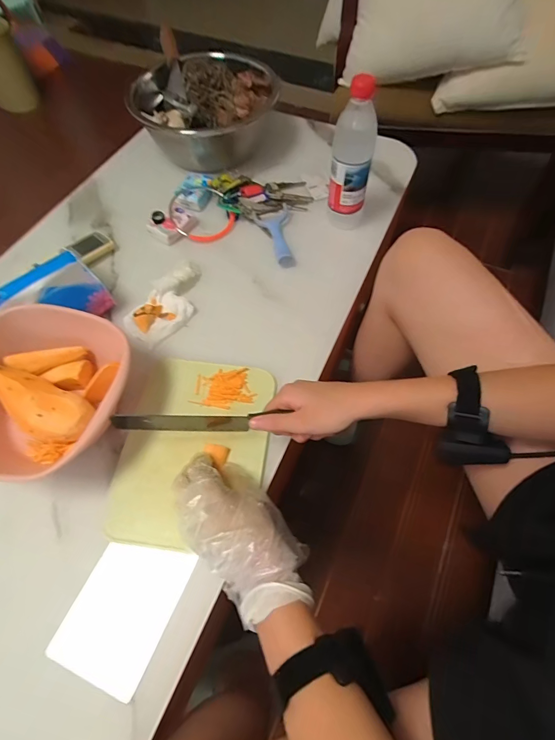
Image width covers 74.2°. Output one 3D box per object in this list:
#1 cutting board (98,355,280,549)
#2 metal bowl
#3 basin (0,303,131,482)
[{"bbox_3d":[-0.107,0.099,0.484,0.180,0.013,0.245,7,62,3],"label":"cutting board"},{"bbox_3d":[-0.141,-0.523,0.746,0.272,0.130,0.272,-5,62,-3],"label":"metal bowl"},{"bbox_3d":[-0.292,0.028,0.461,0.209,0.087,0.208,15,63,8],"label":"basin"}]

